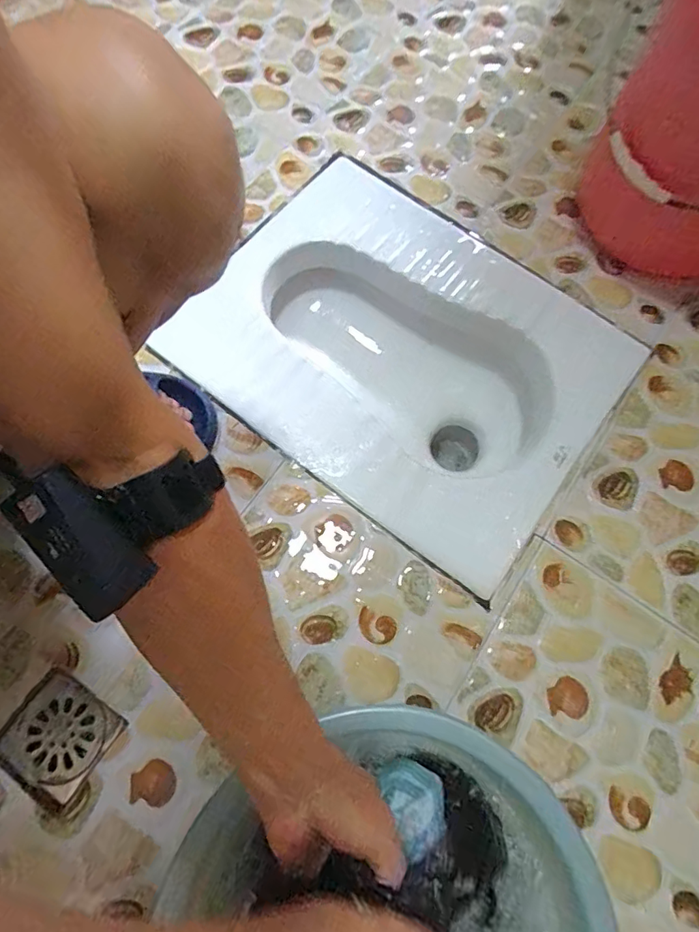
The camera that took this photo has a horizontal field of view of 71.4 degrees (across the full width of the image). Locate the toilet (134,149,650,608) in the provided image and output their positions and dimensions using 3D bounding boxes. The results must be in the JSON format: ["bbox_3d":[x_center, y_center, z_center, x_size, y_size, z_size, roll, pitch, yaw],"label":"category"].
[{"bbox_3d":[0.069,-0.126,0.735,0.525,0.212,0.423,36,73,9],"label":"toilet"}]

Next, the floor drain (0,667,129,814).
[{"bbox_3d":[-0.291,0.268,0.484,0.098,0.011,0.092,33,73,8],"label":"floor drain"}]

